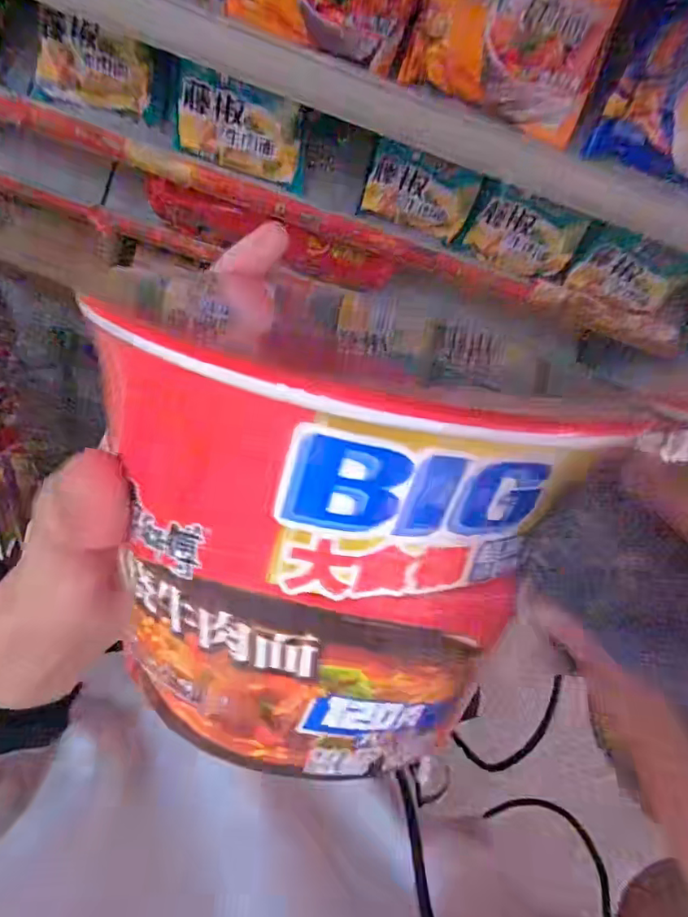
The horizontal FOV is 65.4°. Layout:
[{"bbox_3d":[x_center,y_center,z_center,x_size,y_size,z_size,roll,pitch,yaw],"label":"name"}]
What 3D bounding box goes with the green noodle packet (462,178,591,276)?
[{"bbox_3d":[0.227,-0.289,0.676,0.136,0.094,0.040,17,55,0],"label":"green noodle packet"}]

